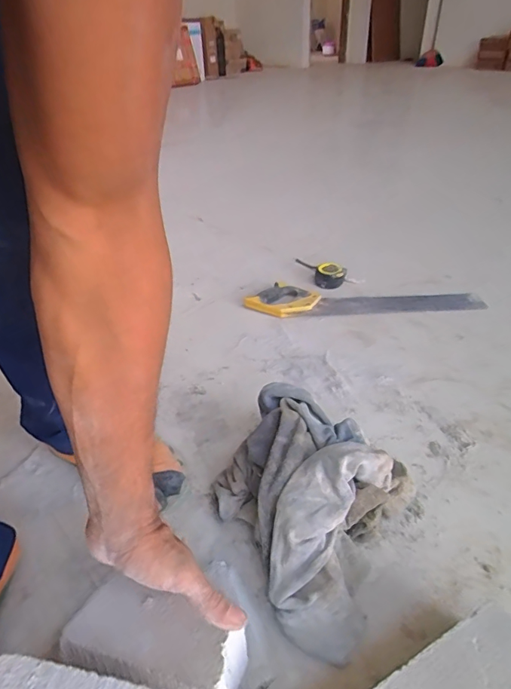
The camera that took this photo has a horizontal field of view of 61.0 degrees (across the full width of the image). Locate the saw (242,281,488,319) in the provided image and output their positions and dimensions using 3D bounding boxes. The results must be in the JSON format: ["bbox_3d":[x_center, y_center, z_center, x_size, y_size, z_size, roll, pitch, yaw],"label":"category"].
[{"bbox_3d":[0.243,-0.101,0.982,0.524,0.022,0.136,2,37,6],"label":"saw"}]

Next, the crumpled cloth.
[{"bbox_3d":[0.053,0.187,0.532,0.240,0.113,0.241,18,41,25],"label":"crumpled cloth"}]

